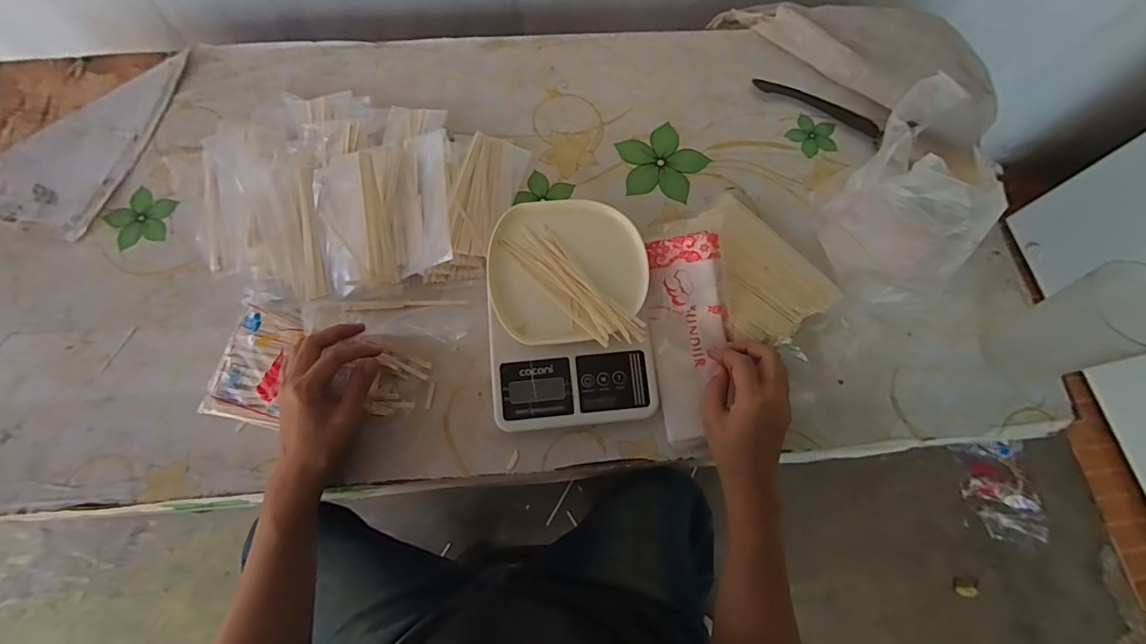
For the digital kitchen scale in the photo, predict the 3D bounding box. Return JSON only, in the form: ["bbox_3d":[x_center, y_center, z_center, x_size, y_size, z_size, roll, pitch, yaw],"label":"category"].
[{"bbox_3d":[-0.003,-0.013,0.488,0.157,0.041,0.220,-3,71,-3],"label":"digital kitchen scale"}]

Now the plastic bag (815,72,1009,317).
[{"bbox_3d":[0.344,-0.117,0.494,0.121,0.126,0.188,25,72,7],"label":"plastic bag"}]

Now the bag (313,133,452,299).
[{"bbox_3d":[-0.200,-0.126,0.522,0.133,0.037,0.167,-6,71,-4],"label":"bag"}]

